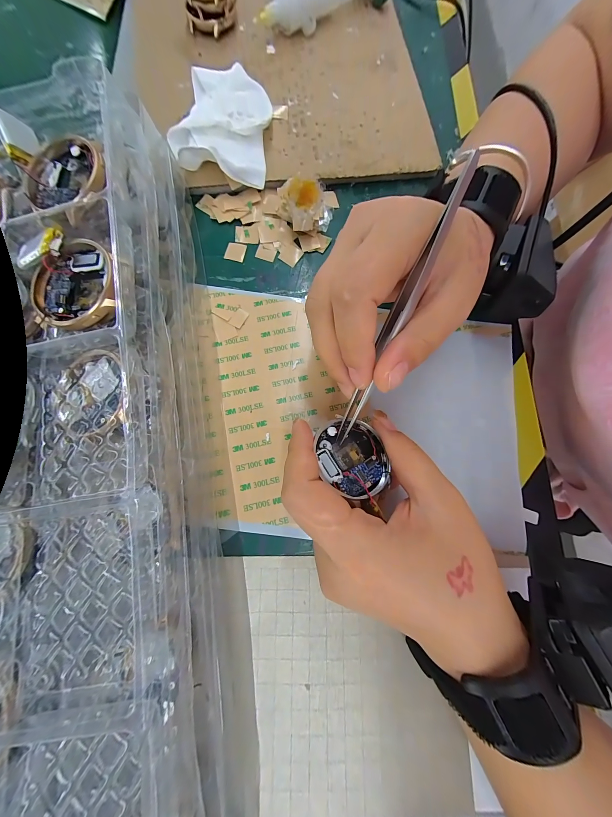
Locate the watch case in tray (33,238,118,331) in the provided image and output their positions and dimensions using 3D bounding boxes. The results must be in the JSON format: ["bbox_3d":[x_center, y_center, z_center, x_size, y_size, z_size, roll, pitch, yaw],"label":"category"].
[{"bbox_3d":[-0.112,-0.060,0.130,0.049,0.010,0.042,41,82,8],"label":"watch case in tray"}]

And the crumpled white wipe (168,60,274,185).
[{"bbox_3d":[-0.067,-0.233,0.219,0.075,0.021,0.103,7,78,0],"label":"crumpled white wipe"}]

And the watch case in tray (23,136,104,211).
[{"bbox_3d":[-0.131,-0.128,0.144,0.045,0.012,0.042,-30,81,-8],"label":"watch case in tray"}]

